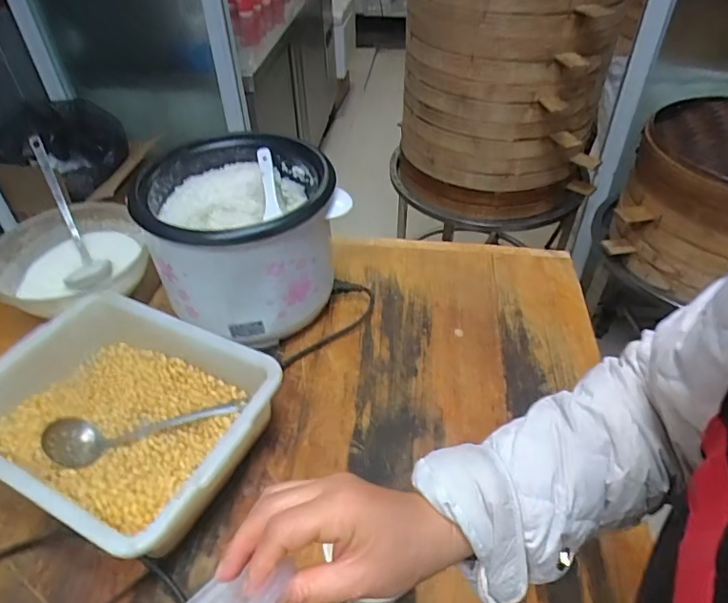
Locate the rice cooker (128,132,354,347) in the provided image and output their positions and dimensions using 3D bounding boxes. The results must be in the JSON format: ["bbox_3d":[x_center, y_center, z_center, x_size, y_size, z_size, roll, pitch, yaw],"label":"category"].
[{"bbox_3d":[-0.176,-0.092,0.818,0.259,0.215,0.260,-1,44,1],"label":"rice cooker"}]

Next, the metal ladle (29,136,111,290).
[{"bbox_3d":[-0.520,-0.148,0.922,0.076,0.063,0.316,-23,78,-22],"label":"metal ladle"}]

